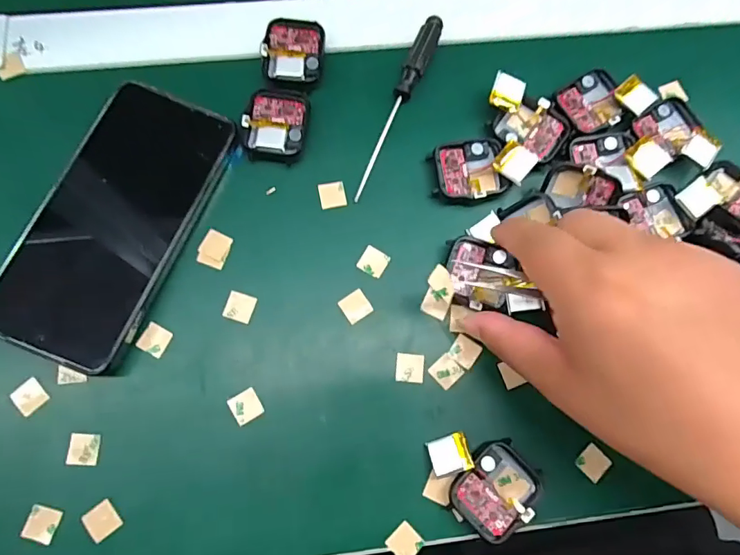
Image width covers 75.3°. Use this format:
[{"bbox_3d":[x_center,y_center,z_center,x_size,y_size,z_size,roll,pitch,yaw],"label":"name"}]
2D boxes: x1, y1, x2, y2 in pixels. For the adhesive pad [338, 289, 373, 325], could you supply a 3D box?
[{"bbox_3d":[-0.008,0.017,0.276,0.016,0.004,0.016,-35,80,-10],"label":"adhesive pad"}]

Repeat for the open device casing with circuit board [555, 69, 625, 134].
[{"bbox_3d":[0.140,-0.111,0.304,0.041,0.006,0.038,-21,78,-8],"label":"open device casing with circuit board"}]

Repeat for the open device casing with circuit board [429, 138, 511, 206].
[{"bbox_3d":[0.059,-0.064,0.294,0.044,0.013,0.038,-8,76,-5],"label":"open device casing with circuit board"}]

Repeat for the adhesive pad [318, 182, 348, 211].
[{"bbox_3d":[-0.023,-0.050,0.290,0.015,0.004,0.016,-11,77,-5],"label":"adhesive pad"}]

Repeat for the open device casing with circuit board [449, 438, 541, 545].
[{"bbox_3d":[0.066,0.111,0.252,0.044,0.010,0.038,-42,81,-11],"label":"open device casing with circuit board"}]

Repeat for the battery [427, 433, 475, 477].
[{"bbox_3d":[0.042,0.093,0.253,0.021,0.004,0.019,-16,65,2],"label":"battery"}]

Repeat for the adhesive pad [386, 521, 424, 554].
[{"bbox_3d":[0.018,0.138,0.249,0.015,0.004,0.016,43,78,8],"label":"adhesive pad"}]

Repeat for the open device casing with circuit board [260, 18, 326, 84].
[{"bbox_3d":[-0.048,-0.143,0.303,0.037,0.008,0.043,4,76,-2],"label":"open device casing with circuit board"}]

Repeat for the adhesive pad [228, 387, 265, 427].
[{"bbox_3d":[-0.067,0.070,0.259,0.016,0.004,0.015,-32,80,-10],"label":"adhesive pad"}]

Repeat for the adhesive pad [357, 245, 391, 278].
[{"bbox_3d":[0.002,-0.010,0.282,0.016,0.004,0.016,31,77,5],"label":"adhesive pad"}]

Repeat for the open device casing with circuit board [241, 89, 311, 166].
[{"bbox_3d":[-0.057,-0.093,0.292,0.036,0.010,0.045,7,76,-1],"label":"open device casing with circuit board"}]

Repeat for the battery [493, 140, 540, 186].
[{"bbox_3d":[0.086,-0.068,0.284,0.021,0.005,0.020,39,99,12],"label":"battery"}]

